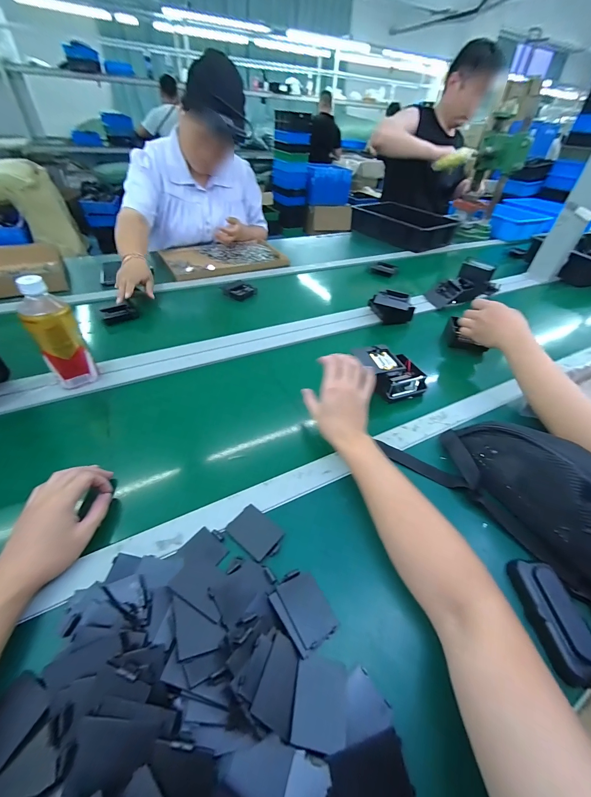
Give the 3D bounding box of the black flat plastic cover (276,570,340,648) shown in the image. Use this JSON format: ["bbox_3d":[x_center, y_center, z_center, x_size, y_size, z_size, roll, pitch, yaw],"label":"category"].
[{"bbox_3d":[0.013,0.216,0.322,0.045,0.005,0.065,-6,44,-39],"label":"black flat plastic cover"}]

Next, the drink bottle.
[{"bbox_3d":[-0.379,-0.095,0.496,0.060,0.186,0.059,-30,53,-31],"label":"drink bottle"}]

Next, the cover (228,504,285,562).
[{"bbox_3d":[-0.047,0.163,0.375,0.065,0.004,0.046,30,49,25],"label":"cover"}]

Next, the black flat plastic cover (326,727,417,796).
[{"bbox_3d":[0.057,0.297,0.237,0.064,0.004,0.045,-10,61,-14],"label":"black flat plastic cover"}]

